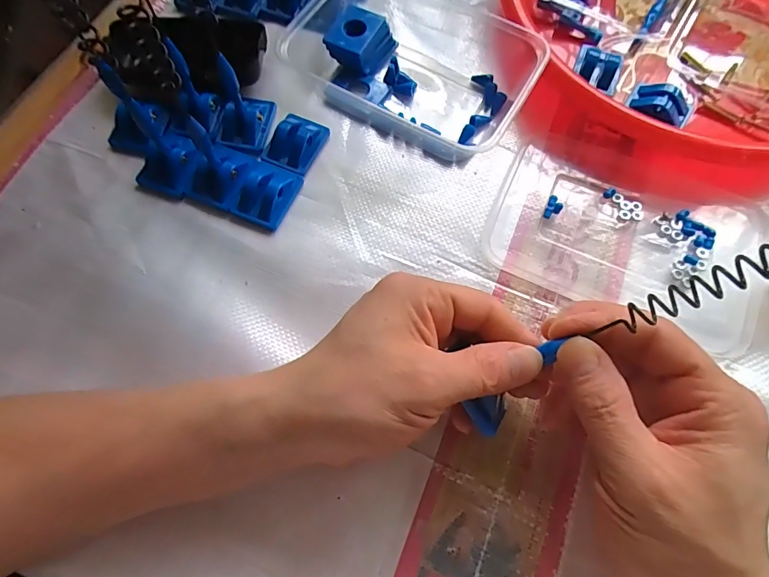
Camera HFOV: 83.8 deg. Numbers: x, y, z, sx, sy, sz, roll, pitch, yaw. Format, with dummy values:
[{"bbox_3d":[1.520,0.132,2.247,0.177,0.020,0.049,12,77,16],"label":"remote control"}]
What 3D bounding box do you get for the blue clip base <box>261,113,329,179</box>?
[{"bbox_3d":[-0.064,-0.105,0.306,0.035,0.017,0.046,22,70,7],"label":"blue clip base"}]

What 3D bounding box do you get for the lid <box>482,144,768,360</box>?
[{"bbox_3d":[0.158,-0.033,0.281,0.168,0.010,0.102,23,70,8],"label":"lid"}]

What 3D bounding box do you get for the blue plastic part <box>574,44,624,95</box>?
[{"bbox_3d":[0.160,-0.163,0.322,0.033,0.017,0.025,22,70,8],"label":"blue plastic part"}]

